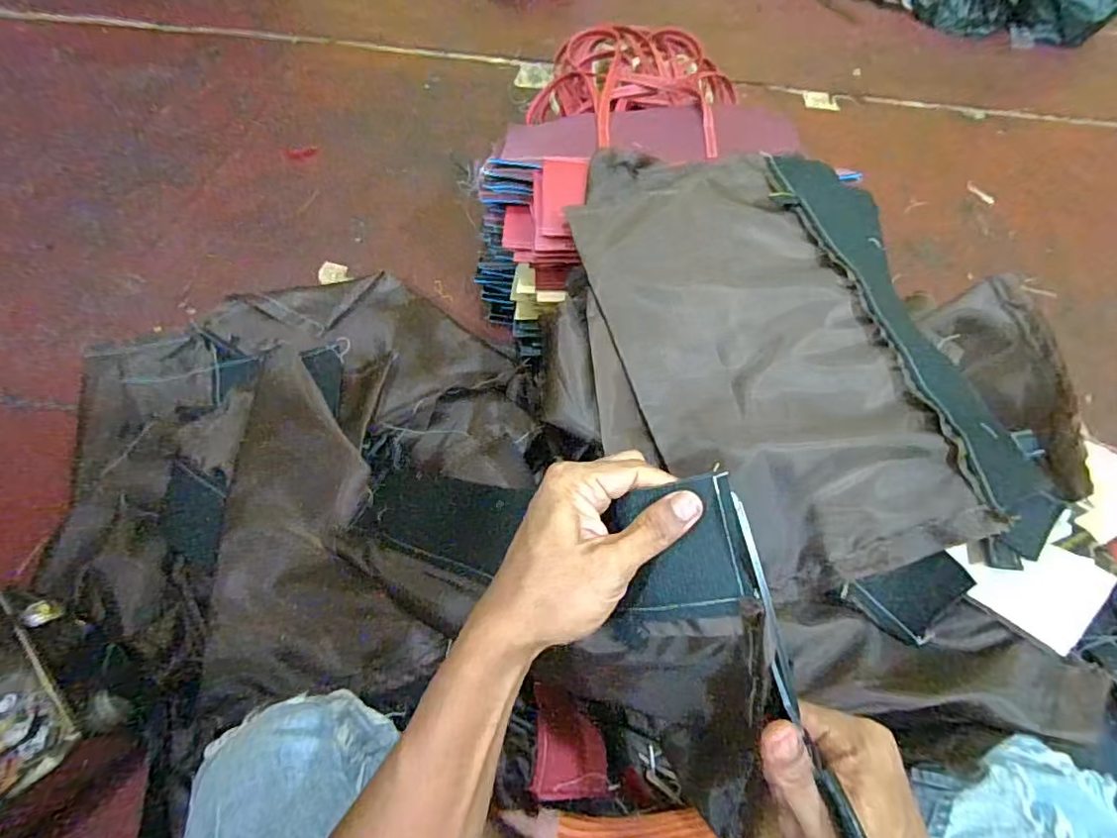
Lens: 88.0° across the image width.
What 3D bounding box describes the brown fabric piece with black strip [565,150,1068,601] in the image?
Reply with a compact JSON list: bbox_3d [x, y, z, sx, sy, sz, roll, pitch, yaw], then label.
[{"bbox_3d":[0.199,-0.076,0.554,0.333,0.106,0.481,-12,57,-12],"label":"brown fabric piece with black strip"}]

